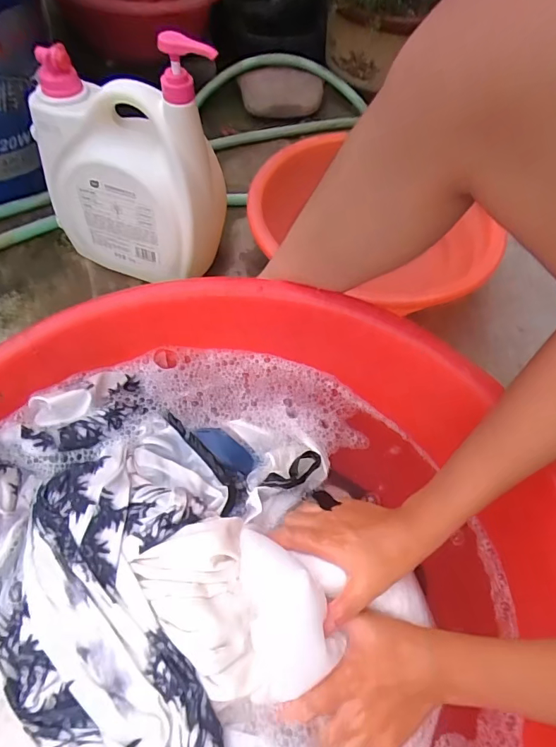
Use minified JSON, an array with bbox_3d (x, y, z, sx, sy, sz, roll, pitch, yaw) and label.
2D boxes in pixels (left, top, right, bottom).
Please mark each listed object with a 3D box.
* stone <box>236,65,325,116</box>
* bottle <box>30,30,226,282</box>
[{"bbox_3d":[0.006,-0.598,0.978,0.170,0.048,0.107,3,76,0],"label":"stone"},{"bbox_3d":[-0.202,-0.280,0.616,0.232,0.310,0.115,25,55,4],"label":"bottle"}]

